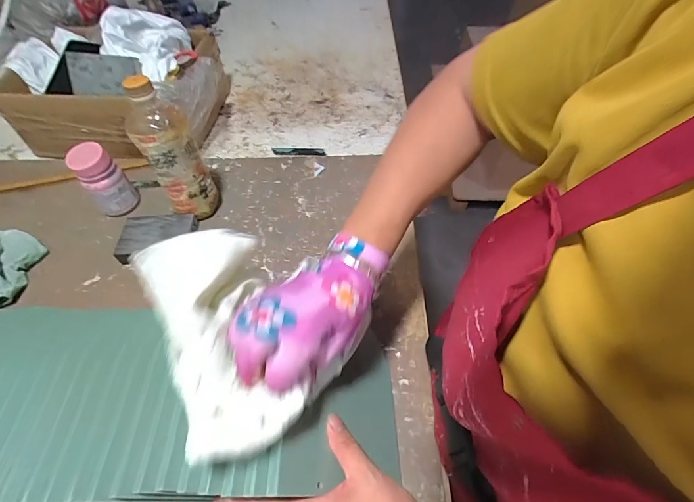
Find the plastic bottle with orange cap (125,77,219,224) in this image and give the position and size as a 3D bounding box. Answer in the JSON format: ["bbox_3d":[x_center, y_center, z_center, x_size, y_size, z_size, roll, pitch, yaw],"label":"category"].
[{"bbox_3d":[-0.233,-0.127,0.492,0.065,0.203,0.063,-29,58,-17],"label":"plastic bottle with orange cap"}]

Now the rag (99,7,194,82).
[{"bbox_3d":[-0.317,-0.359,0.616,0.127,0.077,0.136,31,62,23],"label":"rag"}]

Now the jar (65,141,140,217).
[{"bbox_3d":[-0.356,-0.102,0.537,0.056,0.103,0.046,-38,61,-22],"label":"jar"}]

